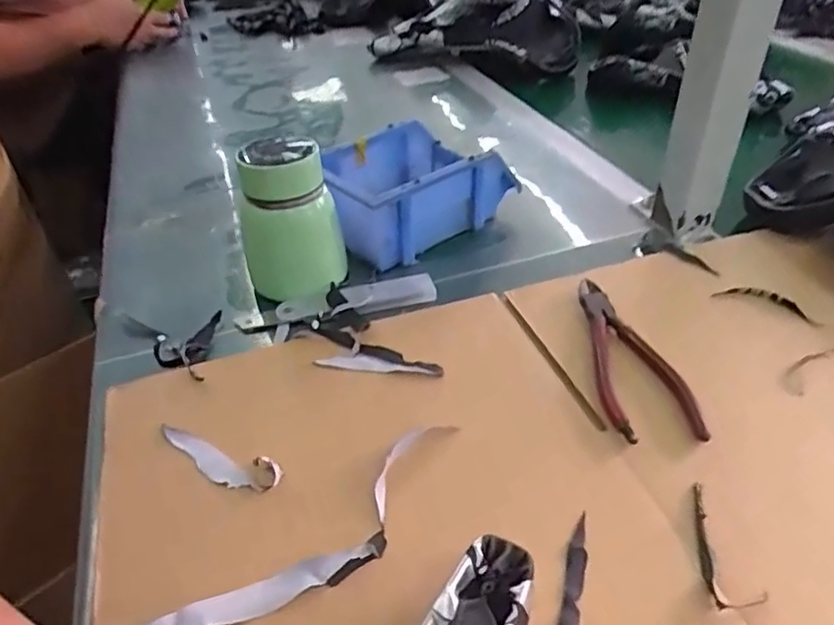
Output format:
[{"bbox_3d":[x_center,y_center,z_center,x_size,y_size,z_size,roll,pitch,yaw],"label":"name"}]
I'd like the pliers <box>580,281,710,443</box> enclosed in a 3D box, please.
[{"bbox_3d":[0.149,0.027,0.424,0.060,0.011,0.147,0,40,3],"label":"pliers"}]

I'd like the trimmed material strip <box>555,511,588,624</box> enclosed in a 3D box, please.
[{"bbox_3d":[0.077,0.134,0.304,0.011,0.004,0.078,11,42,17],"label":"trimmed material strip"}]

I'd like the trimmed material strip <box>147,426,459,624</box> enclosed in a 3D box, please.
[{"bbox_3d":[-0.050,0.122,0.325,0.192,0.007,0.044,-30,47,-28],"label":"trimmed material strip"}]

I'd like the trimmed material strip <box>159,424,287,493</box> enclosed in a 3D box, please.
[{"bbox_3d":[-0.122,0.089,0.371,0.089,0.007,0.023,14,43,19],"label":"trimmed material strip"}]

